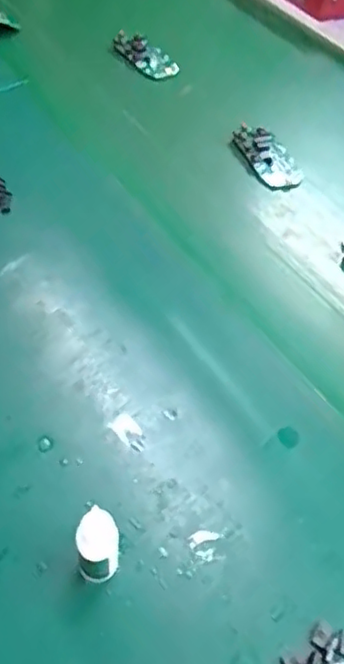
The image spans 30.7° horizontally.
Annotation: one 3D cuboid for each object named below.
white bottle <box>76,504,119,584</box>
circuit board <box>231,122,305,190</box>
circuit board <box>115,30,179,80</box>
[{"bbox_3d":[-0.040,0.117,0.339,0.021,0.058,0.020,1,52,-5],"label":"white bottle"},{"bbox_3d":[0.096,-0.176,0.633,0.053,0.010,0.096,-18,55,-18],"label":"circuit board"},{"bbox_3d":[-0.032,-0.330,0.742,0.042,0.014,0.094,-30,62,-29],"label":"circuit board"}]

